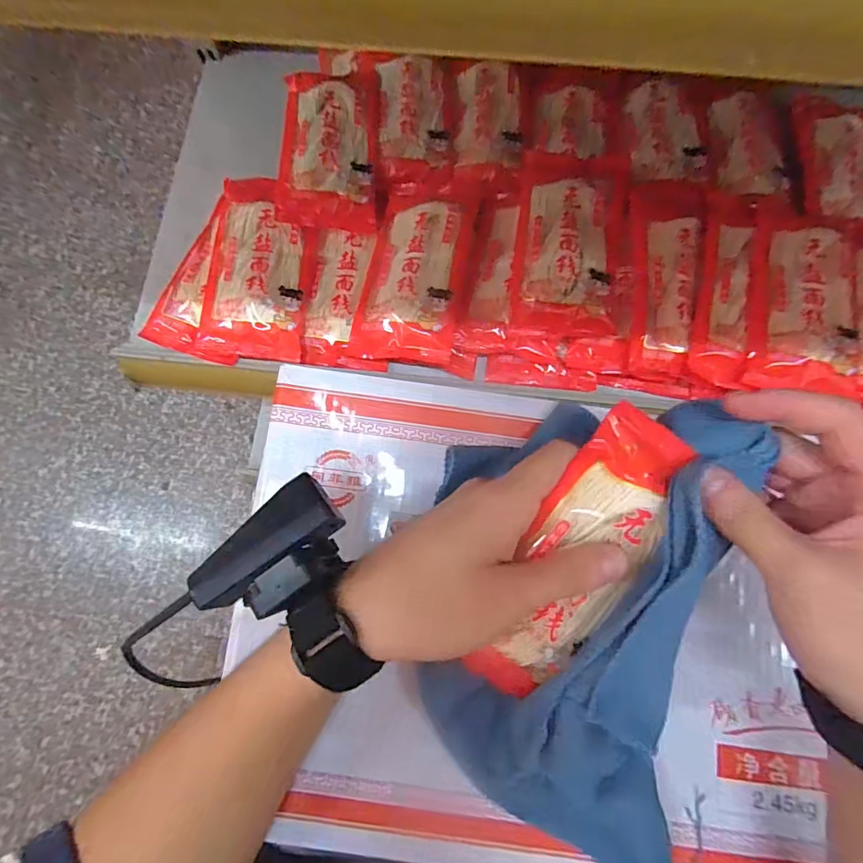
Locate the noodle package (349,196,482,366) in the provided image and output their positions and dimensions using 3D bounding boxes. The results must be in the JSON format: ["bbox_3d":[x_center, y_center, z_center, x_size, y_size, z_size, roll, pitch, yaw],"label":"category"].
[{"bbox_3d":[-0.012,-0.127,0.384,0.077,0.029,0.148,10,79,4],"label":"noodle package"}]

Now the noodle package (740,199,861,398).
[{"bbox_3d":[0.278,-0.104,0.361,0.082,0.018,0.155,7,79,3],"label":"noodle package"}]

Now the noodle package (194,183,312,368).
[{"bbox_3d":[-0.137,-0.131,0.390,0.076,0.016,0.141,6,79,3],"label":"noodle package"}]

